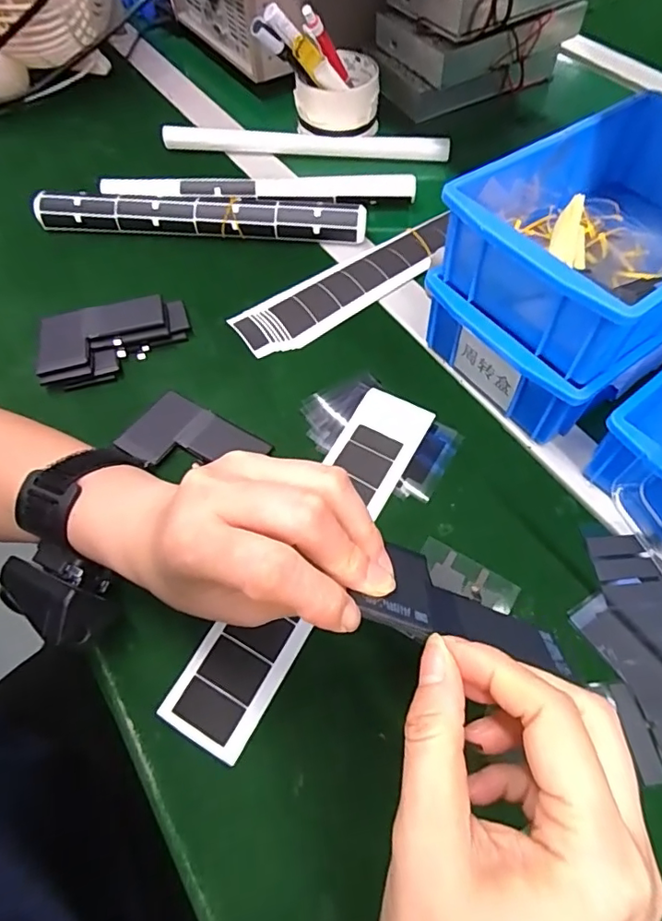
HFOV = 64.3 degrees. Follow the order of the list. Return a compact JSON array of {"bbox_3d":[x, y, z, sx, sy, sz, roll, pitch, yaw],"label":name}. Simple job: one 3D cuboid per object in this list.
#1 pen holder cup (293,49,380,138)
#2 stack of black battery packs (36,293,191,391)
[{"bbox_3d":[0.006,-0.375,0.550,0.087,0.053,0.081,-2,59,1],"label":"pen holder cup"},{"bbox_3d":[-0.165,-0.093,0.404,0.106,0.022,0.062,-14,60,-6],"label":"stack of black battery packs"}]

